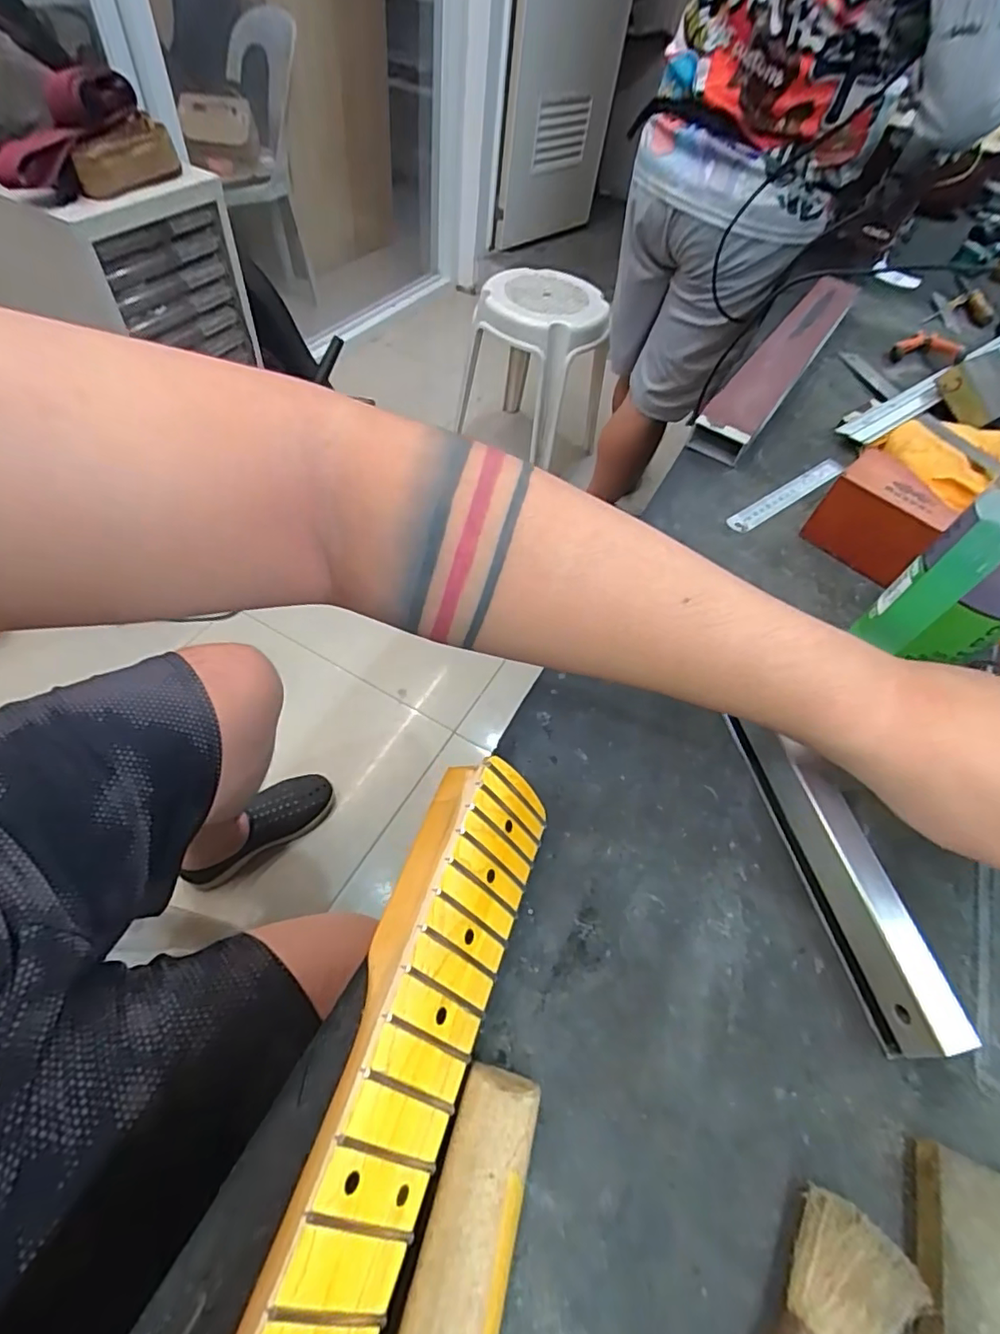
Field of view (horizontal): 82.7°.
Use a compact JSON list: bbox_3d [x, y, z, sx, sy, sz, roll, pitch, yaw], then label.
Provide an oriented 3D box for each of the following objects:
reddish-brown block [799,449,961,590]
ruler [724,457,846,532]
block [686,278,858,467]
[{"bbox_3d":[0.301,-0.118,0.449,0.060,0.060,0.082,-32,65,-26],"label":"reddish-brown block"},{"bbox_3d":[0.262,-0.156,0.513,0.171,0.005,0.023,-31,68,-28],"label":"ruler"},{"bbox_3d":[0.325,-0.358,0.641,0.055,0.042,0.465,30,57,16],"label":"block"}]

